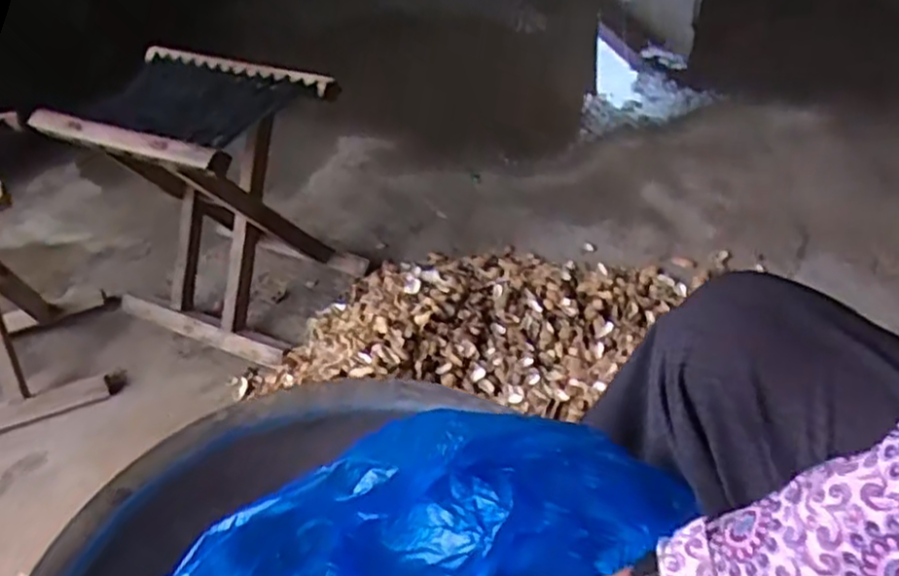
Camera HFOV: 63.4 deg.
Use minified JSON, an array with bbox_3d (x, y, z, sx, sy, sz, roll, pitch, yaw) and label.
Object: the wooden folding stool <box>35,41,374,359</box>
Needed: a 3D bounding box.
[{"bbox_3d":[-0.332,-0.116,1.055,0.315,0.348,0.252,16,47,24],"label":"wooden folding stool"}]

